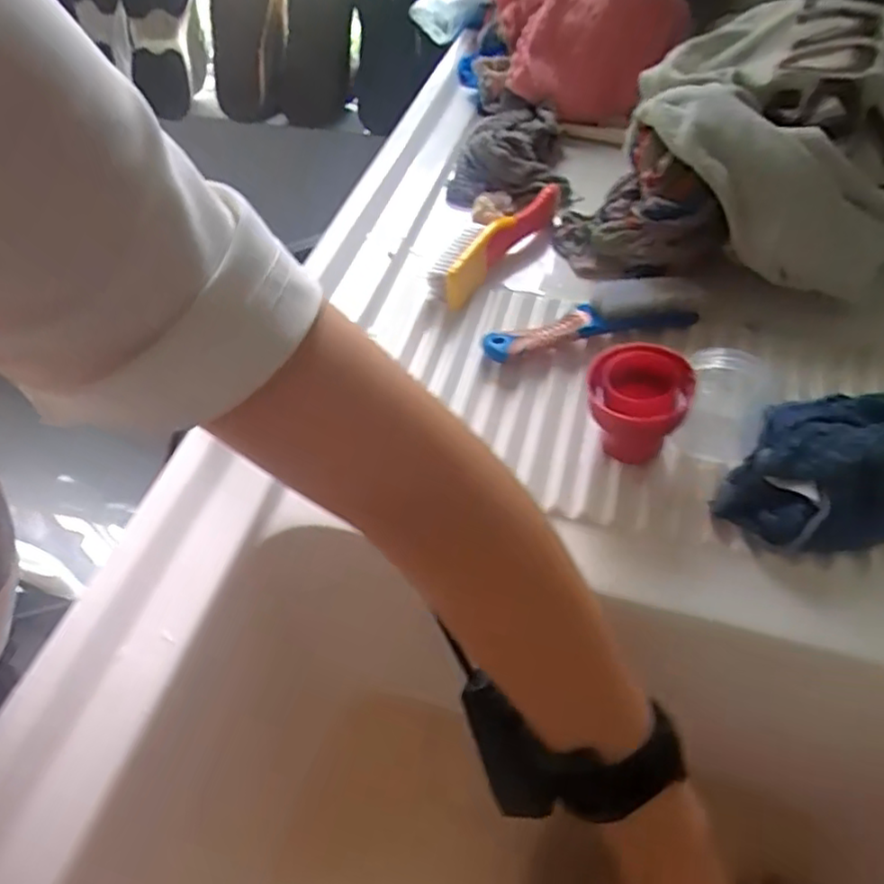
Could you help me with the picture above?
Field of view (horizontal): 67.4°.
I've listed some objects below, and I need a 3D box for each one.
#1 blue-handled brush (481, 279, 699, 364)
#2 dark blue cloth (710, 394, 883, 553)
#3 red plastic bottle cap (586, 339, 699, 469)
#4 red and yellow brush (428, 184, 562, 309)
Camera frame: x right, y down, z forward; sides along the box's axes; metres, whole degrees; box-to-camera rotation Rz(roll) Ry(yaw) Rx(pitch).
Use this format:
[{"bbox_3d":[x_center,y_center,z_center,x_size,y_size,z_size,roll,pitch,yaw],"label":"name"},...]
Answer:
[{"bbox_3d":[0.104,-0.087,0.461,0.159,0.026,0.037,-14,53,-9],"label":"blue-handled brush"},{"bbox_3d":[0.228,0.013,0.380,0.097,0.050,0.131,30,59,23],"label":"dark blue cloth"},{"bbox_3d":[0.111,-0.023,0.383,0.056,0.049,0.053,-1,52,1],"label":"red plastic bottle cap"},{"bbox_3d":[0.043,-0.162,0.521,0.032,0.037,0.162,31,59,24],"label":"red and yellow brush"}]

